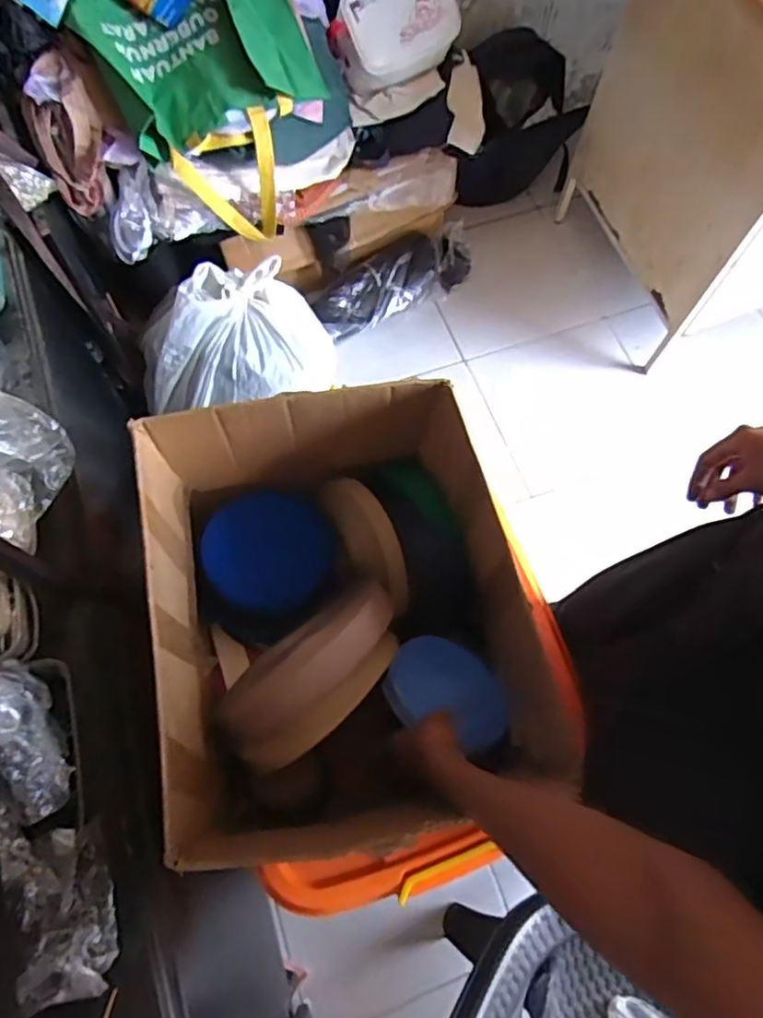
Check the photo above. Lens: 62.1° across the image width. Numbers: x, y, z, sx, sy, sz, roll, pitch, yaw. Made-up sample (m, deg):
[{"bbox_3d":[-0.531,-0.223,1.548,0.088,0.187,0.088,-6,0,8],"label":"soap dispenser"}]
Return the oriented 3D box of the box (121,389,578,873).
[{"bbox_3d":[-0.051,0.122,0.744,0.350,0.275,0.435,-11,69,-6],"label":"box"}]

